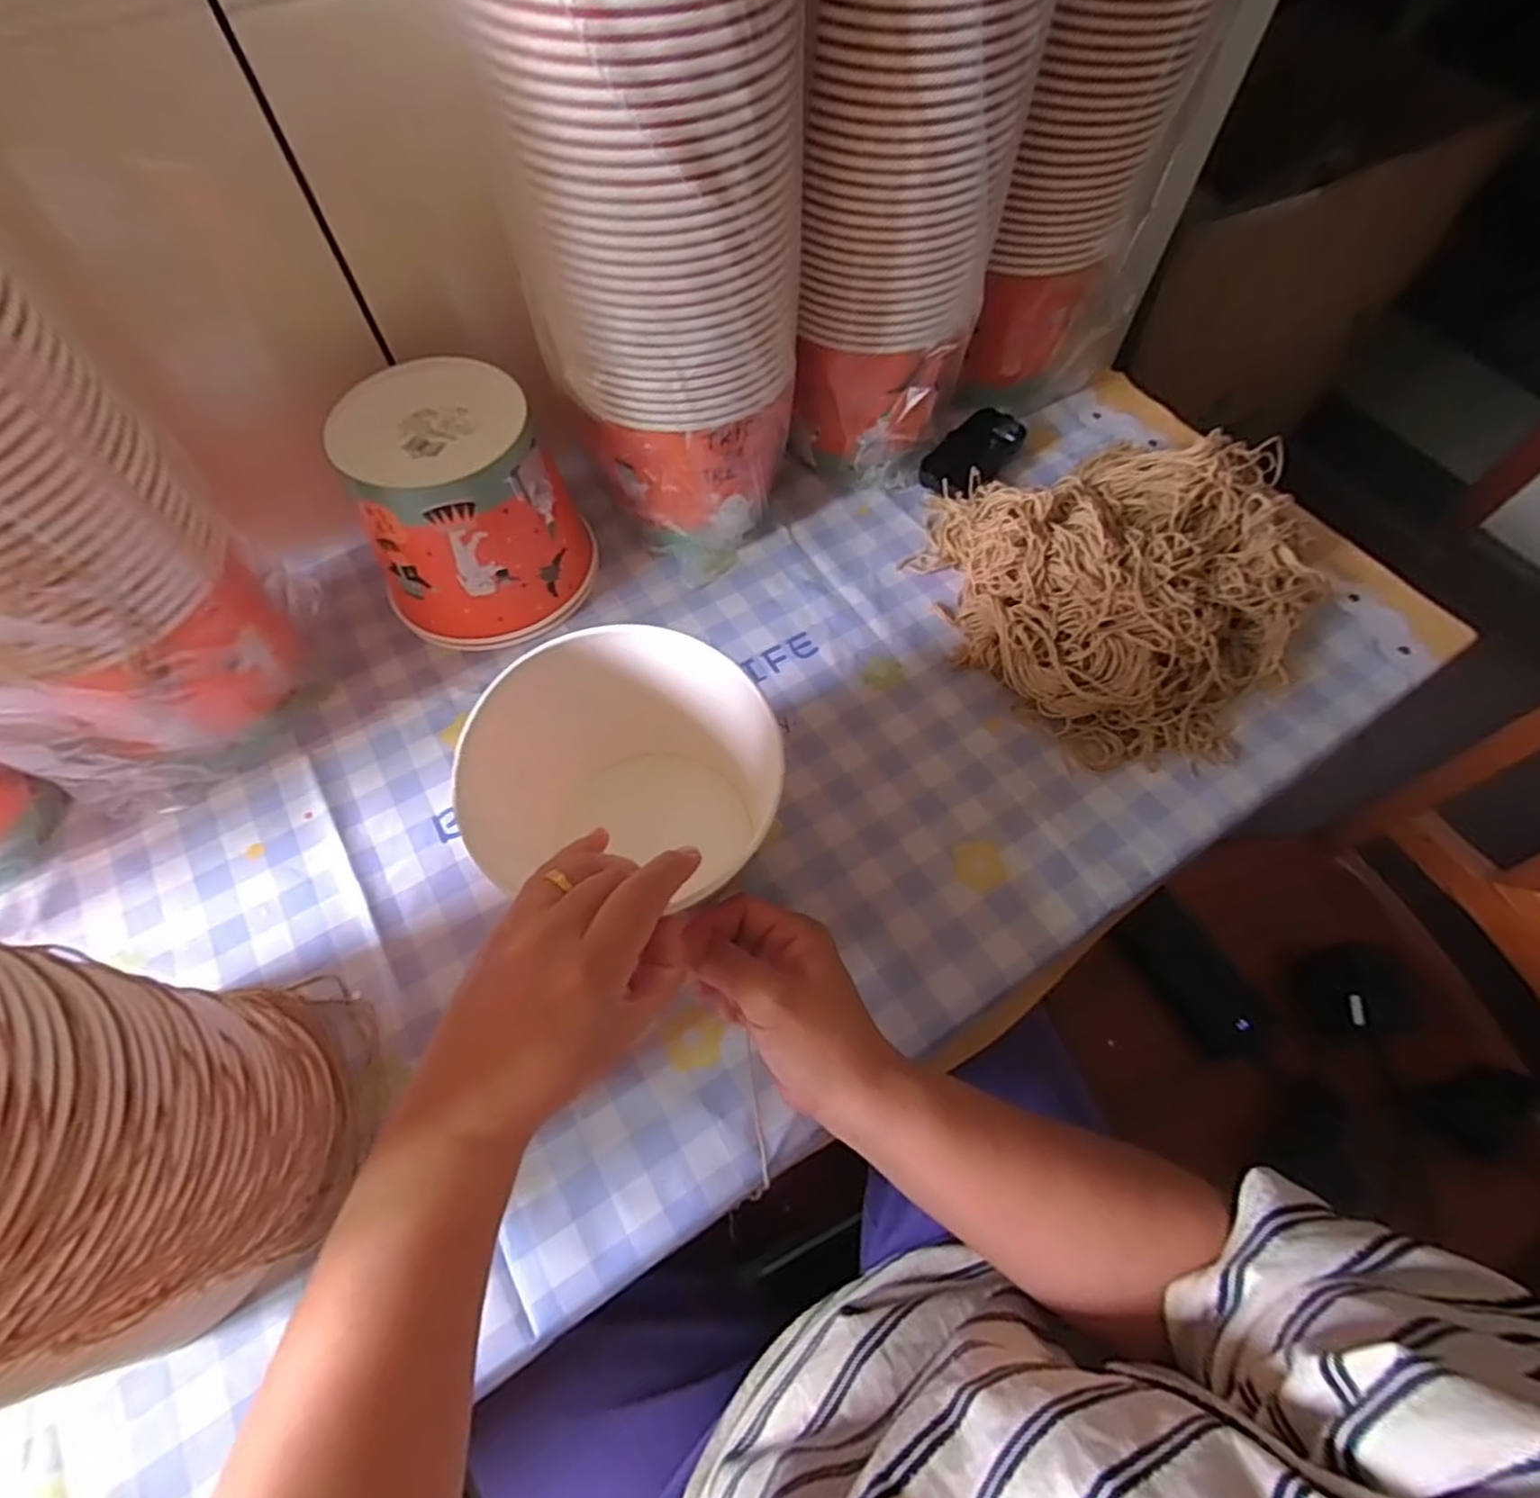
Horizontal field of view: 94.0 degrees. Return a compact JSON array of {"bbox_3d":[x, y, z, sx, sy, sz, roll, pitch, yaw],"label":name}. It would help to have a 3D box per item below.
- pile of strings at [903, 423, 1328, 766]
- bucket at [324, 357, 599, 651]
[{"bbox_3d":[0.283,-0.127,0.543,0.278,0.071,0.260,-10,64,-7],"label":"pile of strings"},{"bbox_3d":[-0.223,-0.176,0.530,0.154,0.137,0.141,-25,67,-14],"label":"bucket"}]

